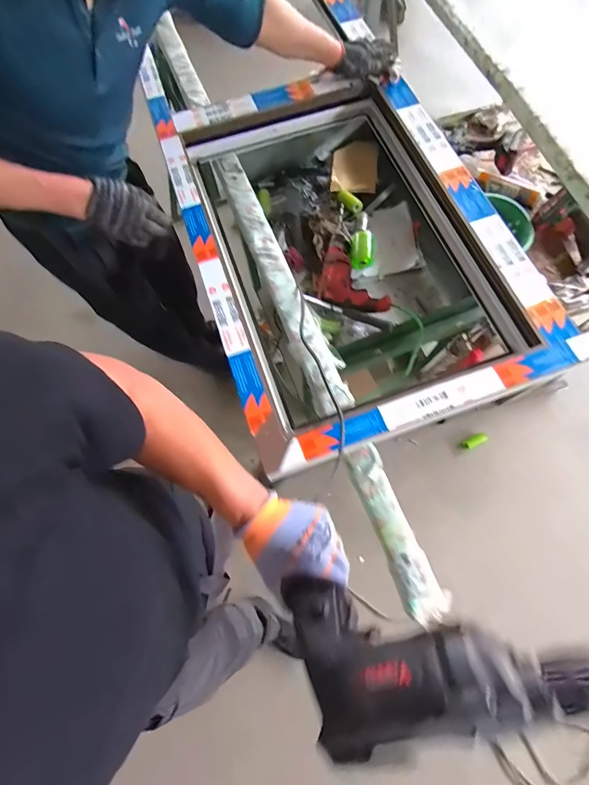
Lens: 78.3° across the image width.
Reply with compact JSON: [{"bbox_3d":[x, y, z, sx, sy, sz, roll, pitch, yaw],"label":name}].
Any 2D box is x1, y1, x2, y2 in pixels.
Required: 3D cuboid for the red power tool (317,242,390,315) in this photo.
[{"bbox_3d":[0.122,-0.269,0.924,0.120,0.079,0.250,-30,72,-8],"label":"red power tool"}]

